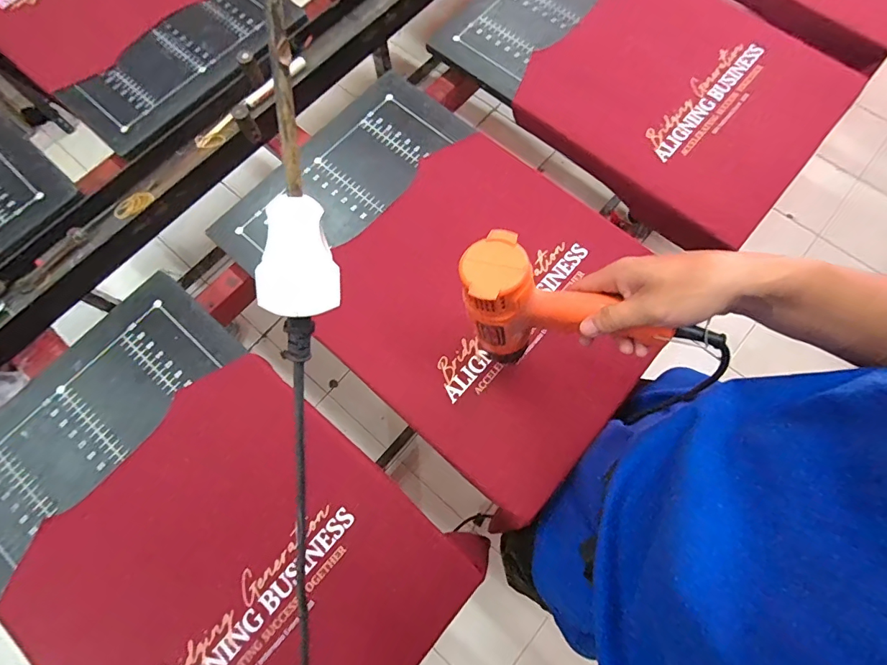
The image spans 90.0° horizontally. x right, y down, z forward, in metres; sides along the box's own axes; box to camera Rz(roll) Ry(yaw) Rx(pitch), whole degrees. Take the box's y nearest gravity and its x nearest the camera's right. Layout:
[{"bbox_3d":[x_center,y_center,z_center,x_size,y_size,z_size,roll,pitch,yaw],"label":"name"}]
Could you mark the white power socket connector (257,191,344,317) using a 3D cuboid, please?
[{"bbox_3d":[-0.088,-0.044,0.263,0.045,0.028,0.067,-9,105,-37],"label":"white power socket connector"}]

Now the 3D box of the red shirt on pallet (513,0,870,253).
[{"bbox_3d":[0.383,-0.389,0.722,0.429,0.055,0.412,40,78,11],"label":"red shirt on pallet"}]

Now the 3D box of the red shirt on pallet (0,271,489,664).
[{"bbox_3d":[-0.309,0.245,0.540,0.602,0.059,0.411,35,75,13],"label":"red shirt on pallet"}]

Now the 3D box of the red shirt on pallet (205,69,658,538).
[{"bbox_3d":[0.000,-0.101,0.622,0.592,0.033,0.393,40,81,13],"label":"red shirt on pallet"}]

